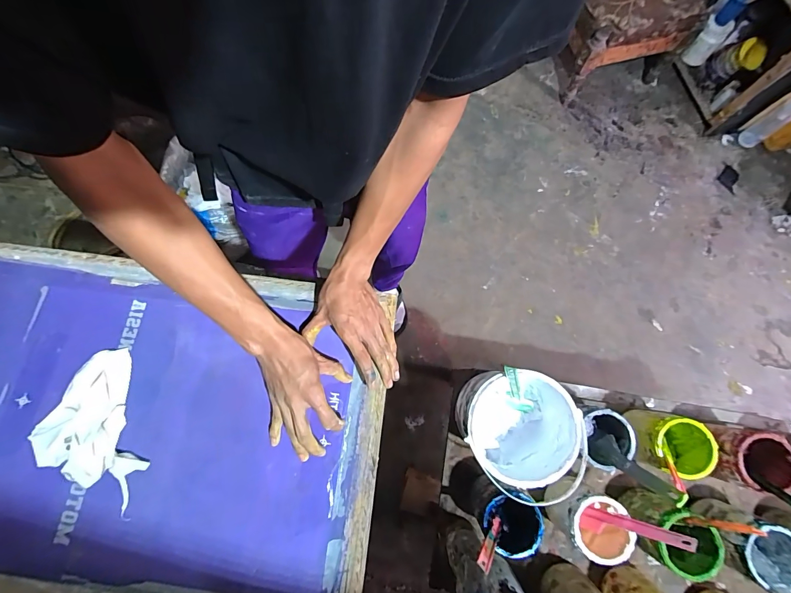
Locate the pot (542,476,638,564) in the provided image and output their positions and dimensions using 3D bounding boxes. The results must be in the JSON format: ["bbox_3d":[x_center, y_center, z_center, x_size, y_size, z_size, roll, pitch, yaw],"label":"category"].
[{"bbox_3d":[0.349,0.407,0.664,0.127,0.120,0.102,39,79,9],"label":"pot"}]

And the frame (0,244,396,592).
[{"bbox_3d":[-0.351,0.179,0.489,0.645,0.031,0.462,7,76,2],"label":"frame"}]

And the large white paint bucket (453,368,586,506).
[{"bbox_3d":[0.217,0.235,0.665,0.187,0.203,0.177,0,76,0],"label":"large white paint bucket"}]

